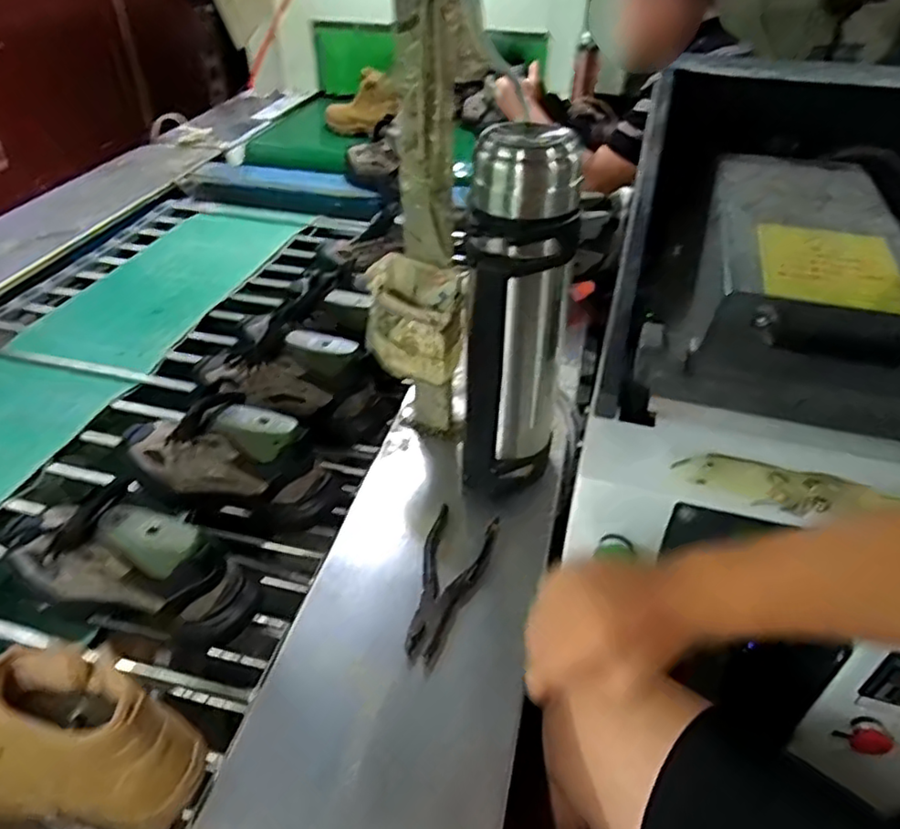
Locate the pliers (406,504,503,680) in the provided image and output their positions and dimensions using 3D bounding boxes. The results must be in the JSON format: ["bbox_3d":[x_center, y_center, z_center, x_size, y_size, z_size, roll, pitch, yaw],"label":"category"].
[{"bbox_3d":[-0.013,0.177,0.673,0.072,0.025,0.188,17,44,17],"label":"pliers"}]

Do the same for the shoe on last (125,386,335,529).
[{"bbox_3d":[-0.290,0.052,0.787,0.288,0.148,0.092,14,43,14],"label":"shoe on last"}]

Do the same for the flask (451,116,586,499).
[{"bbox_3d":[0.072,-0.088,0.691,0.121,0.405,0.110,0,39,4],"label":"flask"}]

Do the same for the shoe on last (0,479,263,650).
[{"bbox_3d":[-0.333,0.142,0.660,0.261,0.121,0.098,12,42,11],"label":"shoe on last"}]

